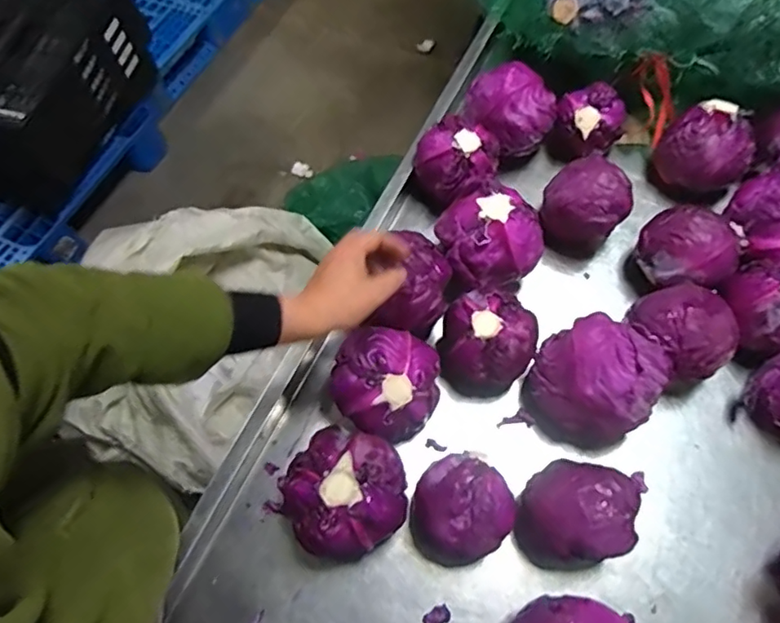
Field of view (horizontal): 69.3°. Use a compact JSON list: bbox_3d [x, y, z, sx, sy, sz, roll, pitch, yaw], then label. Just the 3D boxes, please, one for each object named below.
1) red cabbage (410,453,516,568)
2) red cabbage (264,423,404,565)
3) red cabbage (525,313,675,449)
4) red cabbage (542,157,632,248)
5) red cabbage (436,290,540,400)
[{"bbox_3d":[0.074,0.209,0.588,0.095,0.087,0.099,-1,62,1],"label":"red cabbage"},{"bbox_3d":[-0.046,0.189,0.586,0.126,0.101,0.118,-1,62,1],"label":"red cabbage"},{"bbox_3d":[0.228,0.074,0.628,0.134,0.113,0.119,10,63,7],"label":"red cabbage"},{"bbox_3d":[0.259,-0.143,0.748,0.104,0.092,0.099,19,64,12],"label":"red cabbage"},{"bbox_3d":[0.115,0.036,0.676,0.113,0.109,0.104,-1,62,1],"label":"red cabbage"}]

